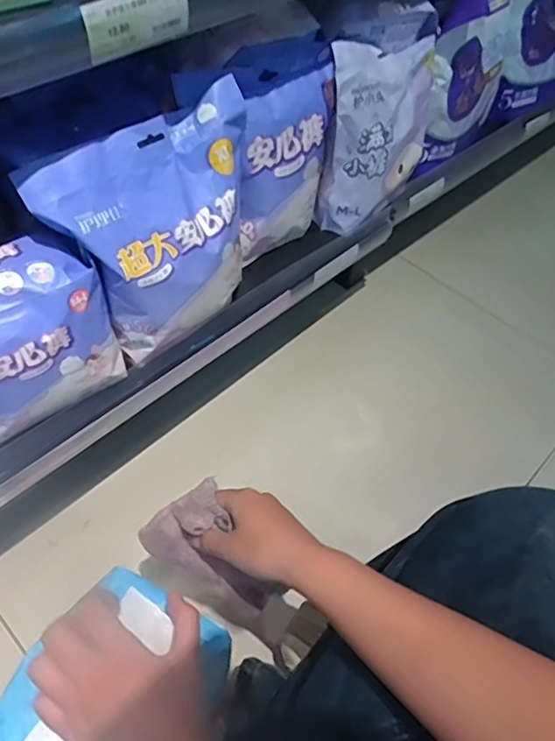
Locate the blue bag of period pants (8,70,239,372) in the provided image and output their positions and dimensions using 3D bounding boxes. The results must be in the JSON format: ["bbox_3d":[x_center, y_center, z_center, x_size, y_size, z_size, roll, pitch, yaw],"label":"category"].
[{"bbox_3d":[-0.106,-0.133,0.548,0.088,0.185,0.219,36,57,22],"label":"blue bag of period pants"}]

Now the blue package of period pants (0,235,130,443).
[{"bbox_3d":[-0.229,-0.025,0.491,0.091,0.133,0.164,36,57,21],"label":"blue package of period pants"}]

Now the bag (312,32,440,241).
[{"bbox_3d":[0.137,-0.312,0.716,0.075,0.207,0.206,29,55,17],"label":"bag"}]

